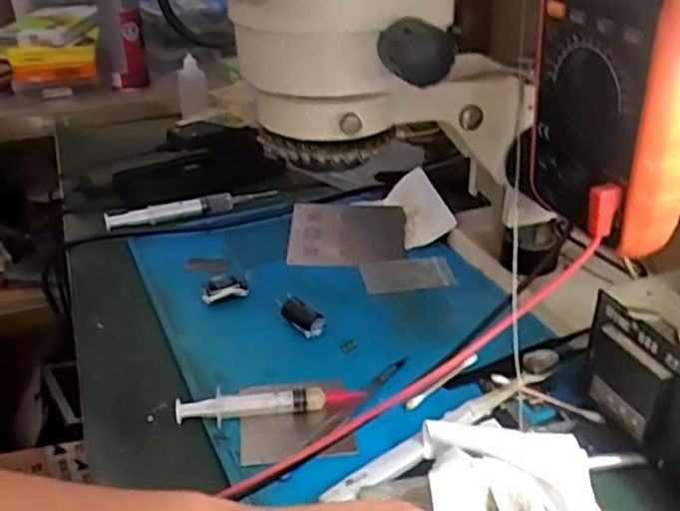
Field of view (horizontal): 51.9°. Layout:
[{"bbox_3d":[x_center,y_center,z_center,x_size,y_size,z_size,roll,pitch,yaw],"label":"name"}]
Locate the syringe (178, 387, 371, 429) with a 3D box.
[{"bbox_3d":[-0.042,0.091,0.428,0.113,0.018,0.014,-4,30,-1],"label":"syringe"}]

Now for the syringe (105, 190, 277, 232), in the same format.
[{"bbox_3d":[-0.140,-0.046,0.671,0.163,0.016,0.020,-13,31,-20],"label":"syringe"}]

